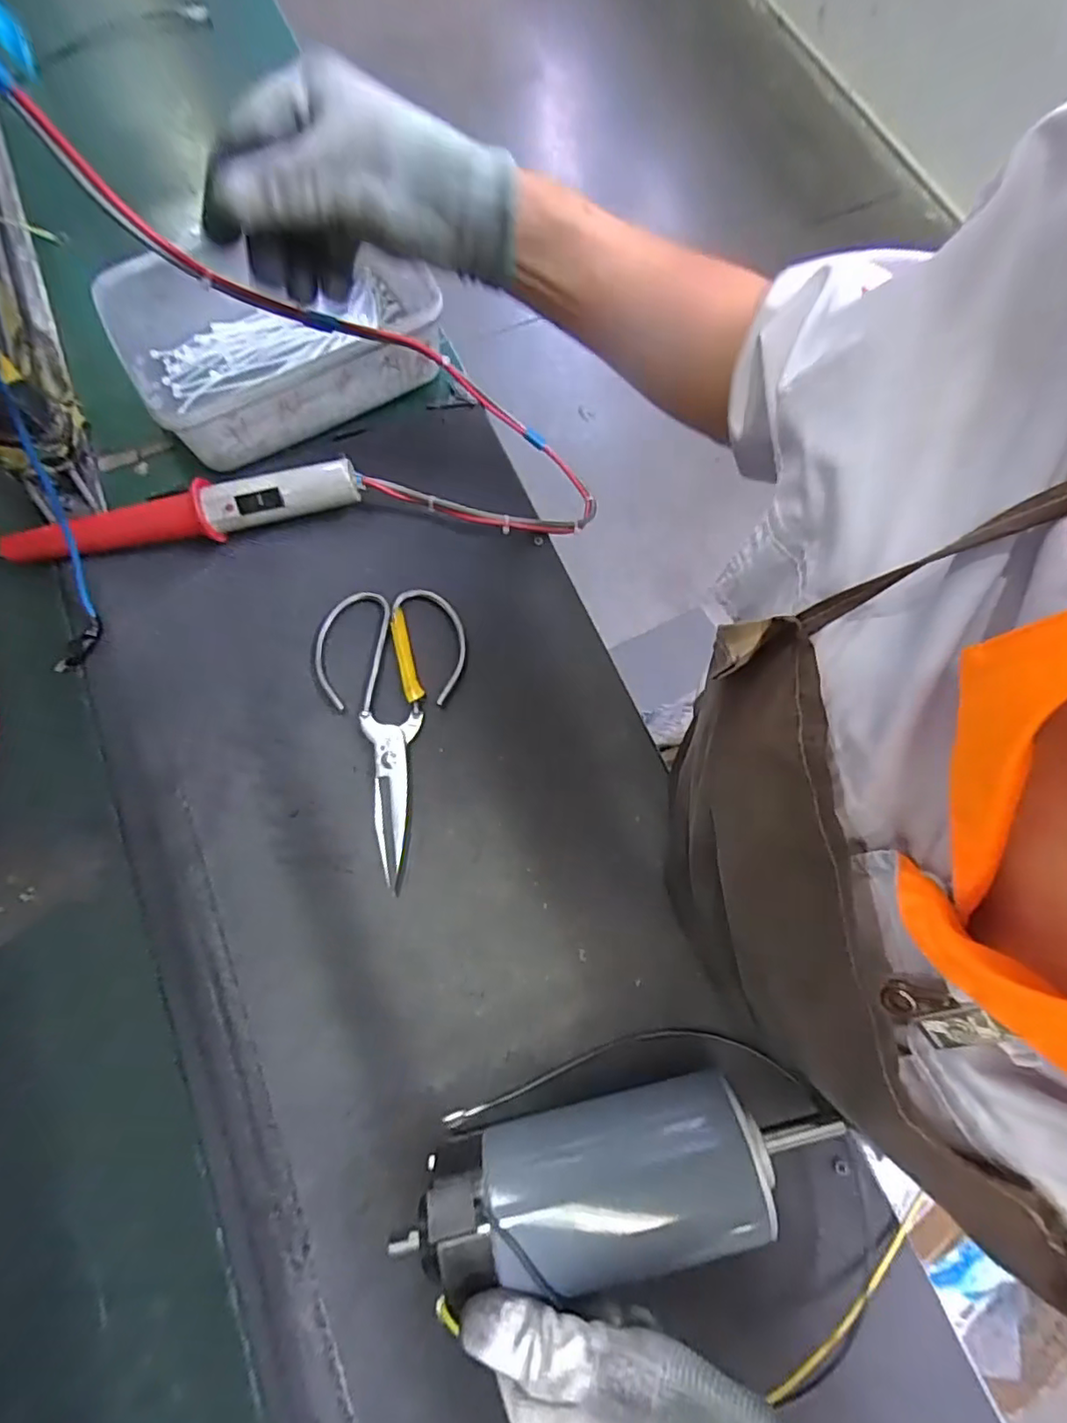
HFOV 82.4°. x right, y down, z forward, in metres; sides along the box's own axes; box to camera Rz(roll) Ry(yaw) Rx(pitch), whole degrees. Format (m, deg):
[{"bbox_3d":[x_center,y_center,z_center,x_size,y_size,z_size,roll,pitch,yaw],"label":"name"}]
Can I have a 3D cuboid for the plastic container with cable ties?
[{"bbox_3d":[-0.197,-0.290,0.474,0.233,0.063,0.152,-22,75,-7],"label":"plastic container with cable ties"}]

